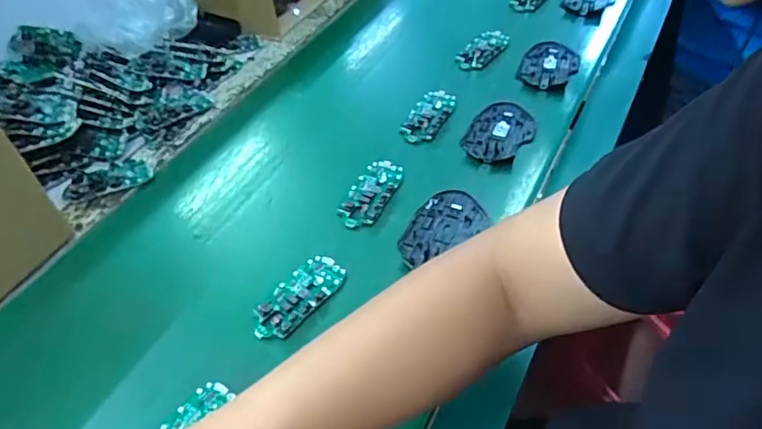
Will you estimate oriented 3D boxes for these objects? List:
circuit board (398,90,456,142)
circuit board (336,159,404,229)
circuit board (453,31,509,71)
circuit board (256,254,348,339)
[{"bbox_3d":[0.060,-0.125,0.678,0.046,0.010,0.104,20,52,18],"label":"circuit board"},{"bbox_3d":[-0.011,-0.026,0.591,0.047,0.007,0.097,20,52,18],"label":"circuit board"},{"bbox_3d":[0.144,-0.233,0.774,0.045,0.017,0.092,36,59,28],"label":"circuit board"},{"bbox_3d":[-0.077,0.074,0.506,0.045,0.008,0.098,30,56,25],"label":"circuit board"}]

